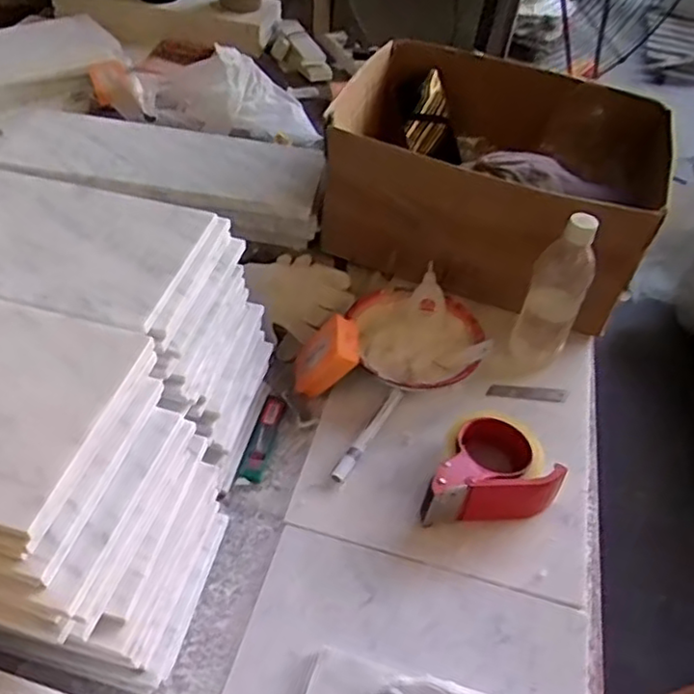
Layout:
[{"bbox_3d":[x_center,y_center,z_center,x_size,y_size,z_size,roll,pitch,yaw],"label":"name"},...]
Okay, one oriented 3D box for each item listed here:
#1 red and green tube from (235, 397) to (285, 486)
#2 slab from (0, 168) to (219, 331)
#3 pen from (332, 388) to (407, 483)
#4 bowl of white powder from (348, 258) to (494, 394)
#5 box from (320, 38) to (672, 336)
[{"bbox_3d":[-0.094,0.100,0.754,0.024,0.015,0.116,13,48,6],"label":"red and green tube"},{"bbox_3d":[-0.352,-0.116,0.579,0.444,0.015,0.157,12,49,6],"label":"slab"},{"bbox_3d":[0.025,0.095,0.749,0.017,0.011,0.135,26,50,17],"label":"pen"},{"bbox_3d":[0.086,-0.015,0.818,0.152,0.062,0.160,3,47,-3],"label":"bowl of white powder"},{"bbox_3d":[0.210,-0.251,0.949,0.431,0.193,0.323,21,49,13],"label":"box"}]

